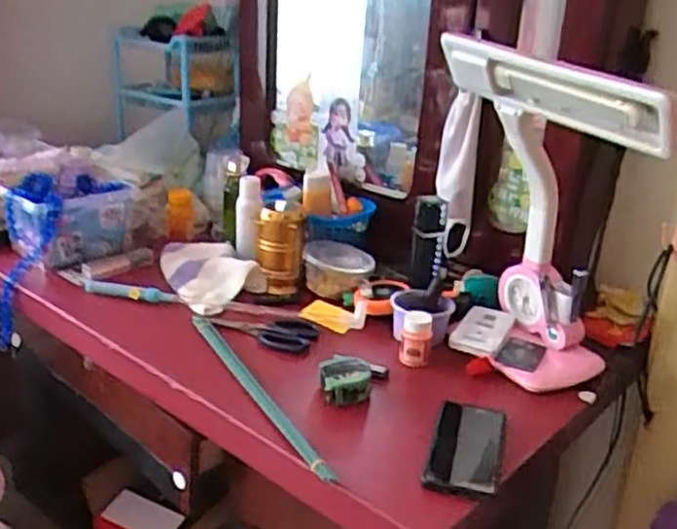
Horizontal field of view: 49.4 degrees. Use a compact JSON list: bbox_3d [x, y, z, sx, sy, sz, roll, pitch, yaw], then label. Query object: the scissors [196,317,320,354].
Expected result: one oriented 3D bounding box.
[{"bbox_3d":[-0.113,0.092,1.080,0.167,0.017,0.074,13,24,24],"label":"scissors"}]

